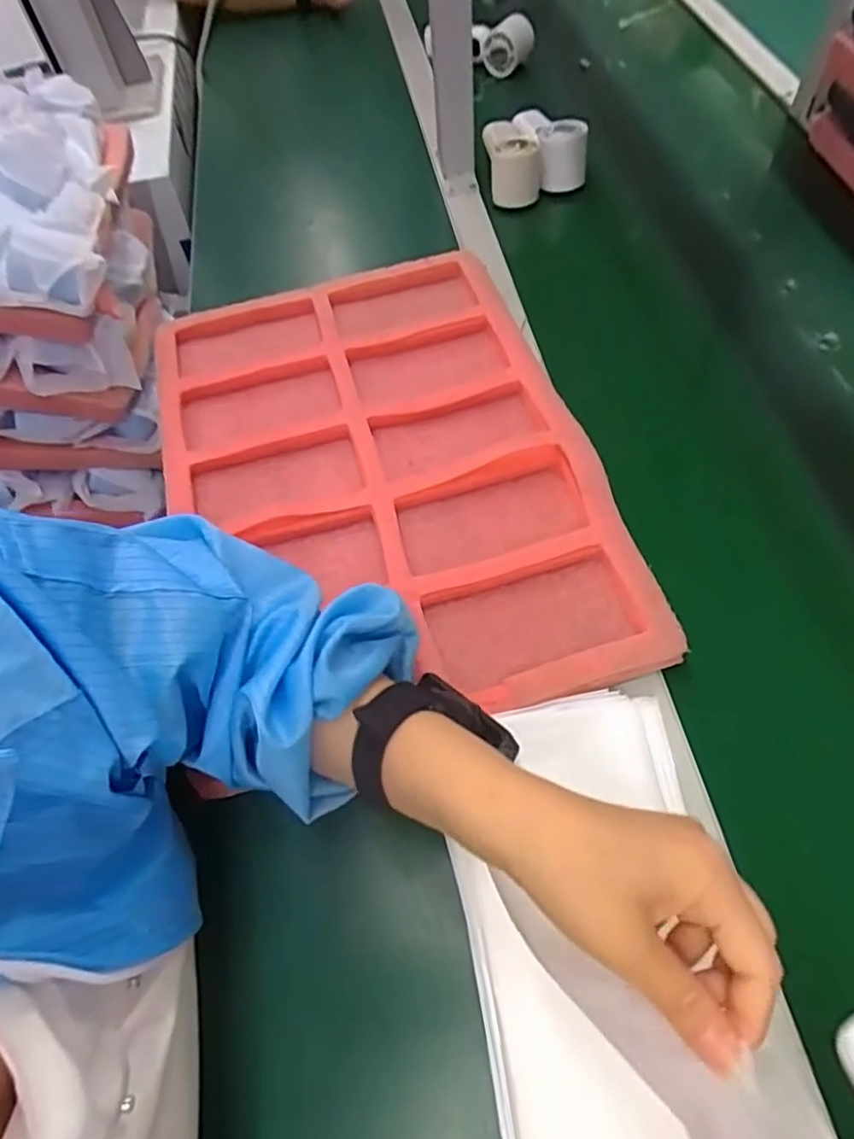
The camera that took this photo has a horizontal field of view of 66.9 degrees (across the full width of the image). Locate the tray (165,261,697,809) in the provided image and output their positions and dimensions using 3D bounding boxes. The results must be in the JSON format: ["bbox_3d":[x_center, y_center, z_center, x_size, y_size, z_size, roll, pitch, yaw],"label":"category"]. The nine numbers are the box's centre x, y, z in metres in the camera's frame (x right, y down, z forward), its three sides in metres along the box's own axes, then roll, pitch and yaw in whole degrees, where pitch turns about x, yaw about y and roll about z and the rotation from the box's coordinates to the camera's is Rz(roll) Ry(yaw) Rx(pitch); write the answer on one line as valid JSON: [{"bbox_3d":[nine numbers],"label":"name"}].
[{"bbox_3d":[-0.042,-0.082,0.531,0.324,0.038,0.455,-16,59,-5],"label":"tray"}]

